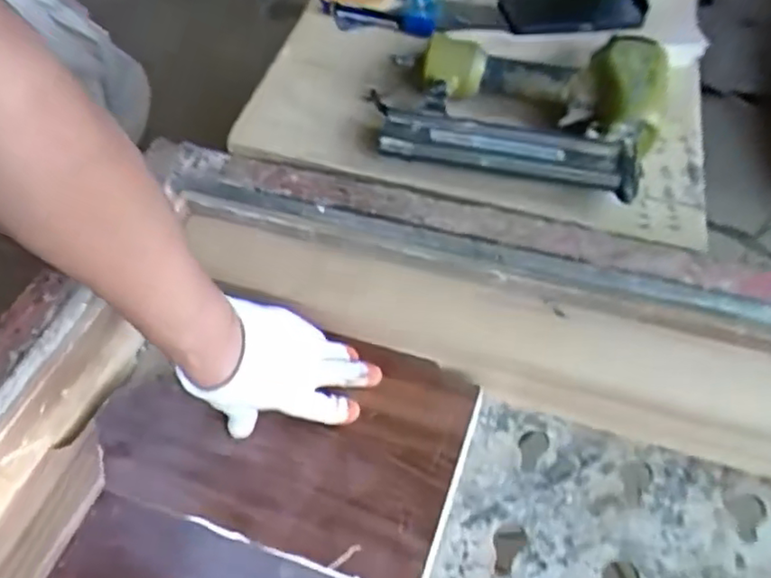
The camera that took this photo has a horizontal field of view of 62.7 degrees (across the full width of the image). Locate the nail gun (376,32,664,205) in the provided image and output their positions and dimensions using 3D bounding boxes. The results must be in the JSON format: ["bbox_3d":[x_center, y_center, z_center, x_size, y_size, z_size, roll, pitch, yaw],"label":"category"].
[{"bbox_3d":[0.136,-0.192,0.644,0.273,0.058,0.185,12,57,5],"label":"nail gun"}]

